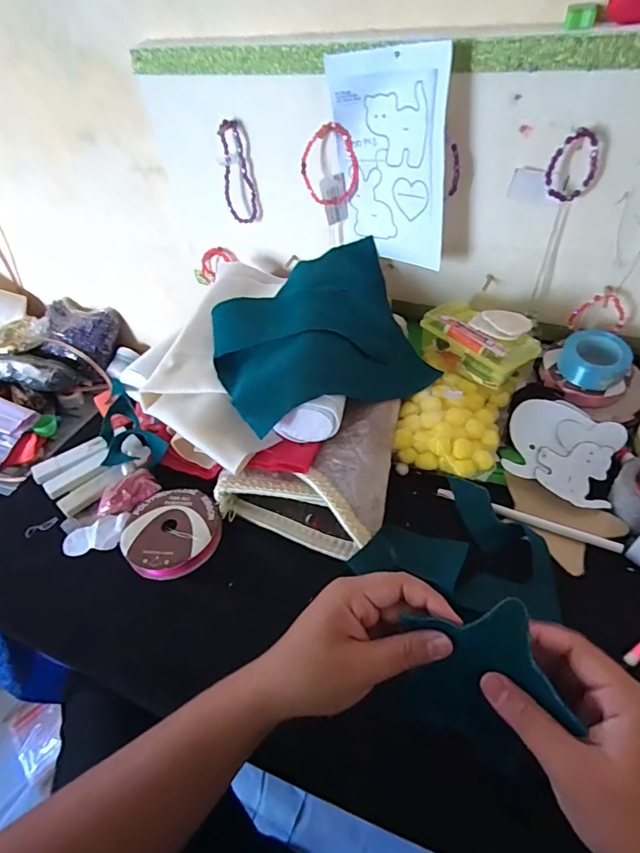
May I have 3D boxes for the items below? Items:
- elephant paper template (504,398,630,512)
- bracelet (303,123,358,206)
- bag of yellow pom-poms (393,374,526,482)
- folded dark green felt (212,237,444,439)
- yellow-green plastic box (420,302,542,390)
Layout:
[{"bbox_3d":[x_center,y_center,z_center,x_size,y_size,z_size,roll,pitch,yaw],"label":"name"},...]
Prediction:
[{"bbox_3d":[0.253,0.023,0.501,0.105,0.008,0.111,20,64,20],"label":"elephant paper template"},{"bbox_3d":[0.012,-0.315,0.580,0.066,0.089,0.017,0,46,5],"label":"bracelet"},{"bbox_3d":[0.151,-0.011,0.541,0.114,0.031,0.150,14,49,18],"label":"bag of yellow pom-poms"},{"bbox_3d":[-0.003,-0.111,0.558,0.235,0.067,0.223,-17,47,-11],"label":"folded dark green felt"},{"bbox_3d":[0.184,-0.098,0.564,0.063,0.053,0.135,-35,53,-26],"label":"yellow-green plastic box"}]

